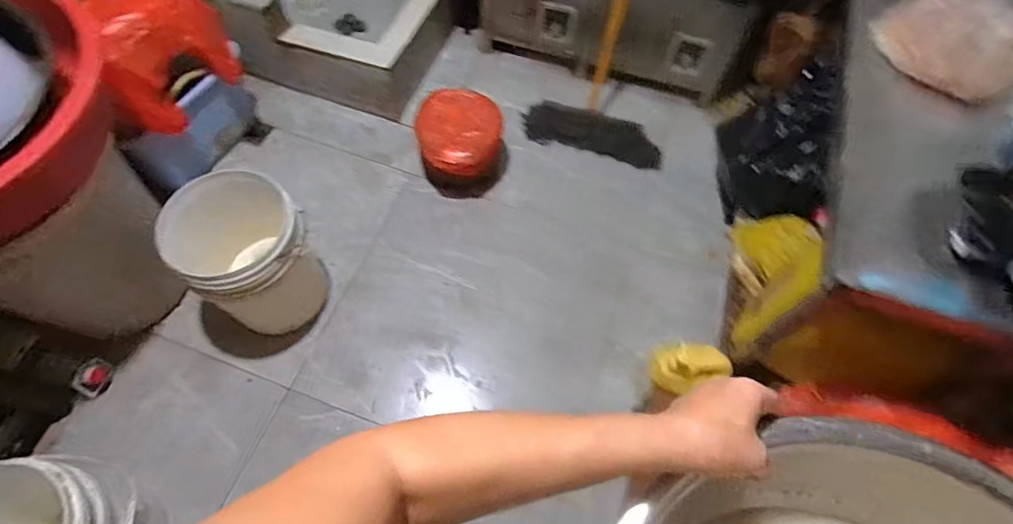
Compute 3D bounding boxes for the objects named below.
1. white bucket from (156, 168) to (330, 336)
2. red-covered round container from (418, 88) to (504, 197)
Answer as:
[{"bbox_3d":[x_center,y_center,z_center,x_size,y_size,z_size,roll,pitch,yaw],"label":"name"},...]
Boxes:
[{"bbox_3d":[-0.685,-0.011,1.367,0.290,0.416,0.296,1,63,-3],"label":"white bucket"},{"bbox_3d":[-0.175,-0.418,1.738,0.275,0.230,0.297,14,63,4],"label":"red-covered round container"}]

